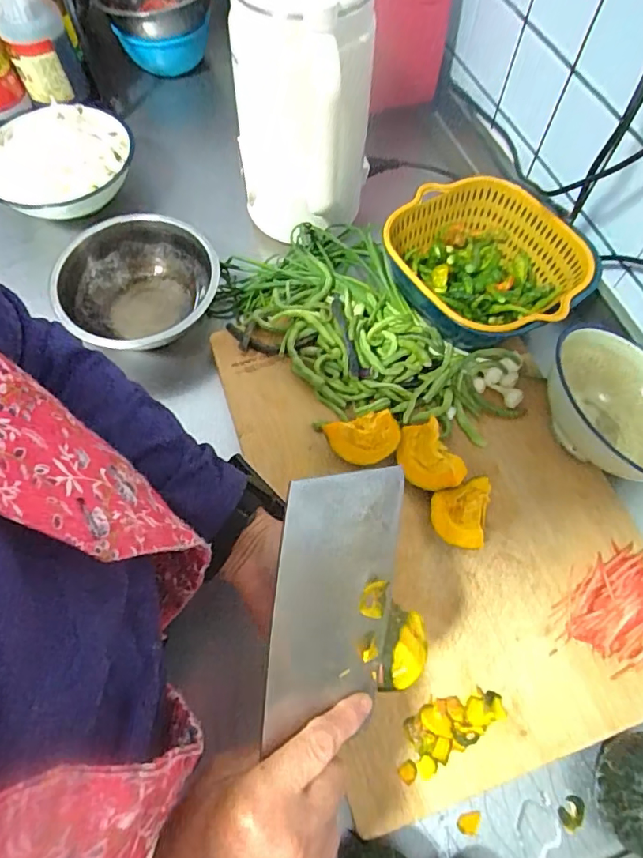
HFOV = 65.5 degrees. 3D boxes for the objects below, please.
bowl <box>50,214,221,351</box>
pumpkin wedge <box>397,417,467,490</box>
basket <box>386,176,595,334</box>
[{"bbox_3d":[-0.212,-0.163,0.592,0.193,0.075,0.174,40,67,19],"label":"bowl"},{"bbox_3d":[0.102,0.028,0.480,0.054,0.022,0.068,-35,72,26],"label":"pumpkin wedge"},{"bbox_3d":[0.184,-0.182,0.555,0.194,0.064,0.201,1,60,-2],"label":"basket"}]

